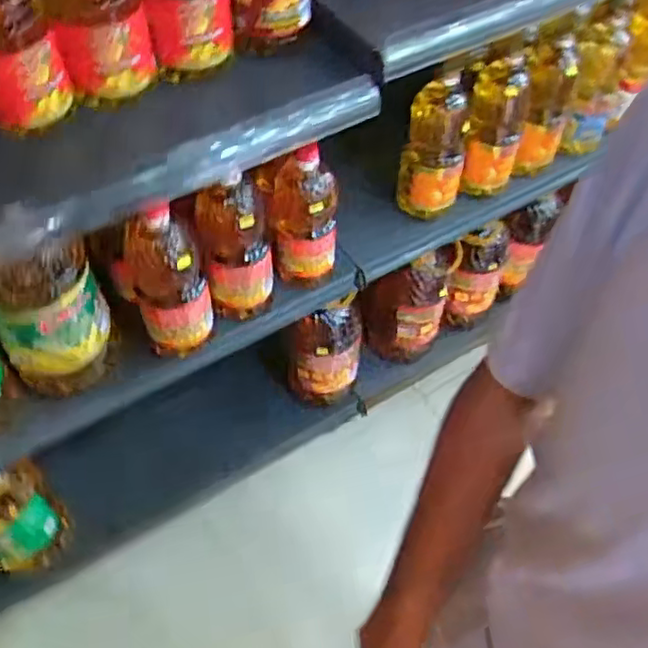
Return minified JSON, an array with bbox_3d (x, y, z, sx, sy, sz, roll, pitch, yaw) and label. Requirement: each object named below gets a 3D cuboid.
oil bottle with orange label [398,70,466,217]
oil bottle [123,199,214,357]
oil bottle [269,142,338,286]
[{"bbox_3d":[0.187,-0.287,1.142,0.095,0.259,0.084,-16,57,-12],"label":"oil bottle with orange label"},{"bbox_3d":[-0.236,-0.087,0.984,0.112,0.316,0.122,-19,58,-14],"label":"oil bottle"},{"bbox_3d":[-0.030,-0.164,1.034,0.103,0.274,0.074,2,55,0],"label":"oil bottle"}]

